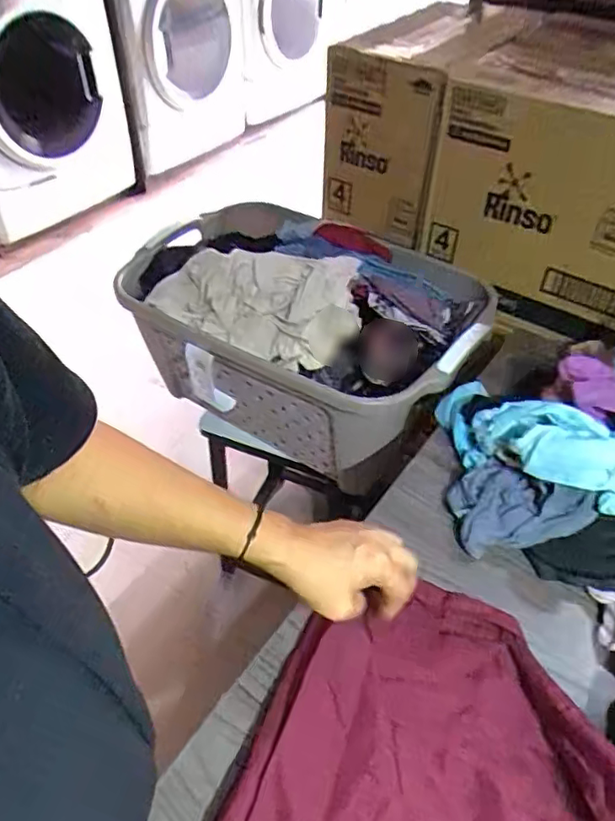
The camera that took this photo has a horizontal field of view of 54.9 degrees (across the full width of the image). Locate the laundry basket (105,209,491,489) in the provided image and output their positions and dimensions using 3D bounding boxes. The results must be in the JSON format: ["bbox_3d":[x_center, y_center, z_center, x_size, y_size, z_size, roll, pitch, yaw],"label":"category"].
[{"bbox_3d":[-0.016,-0.145,0.997,0.563,0.256,0.391,27,51,23],"label":"laundry basket"}]

